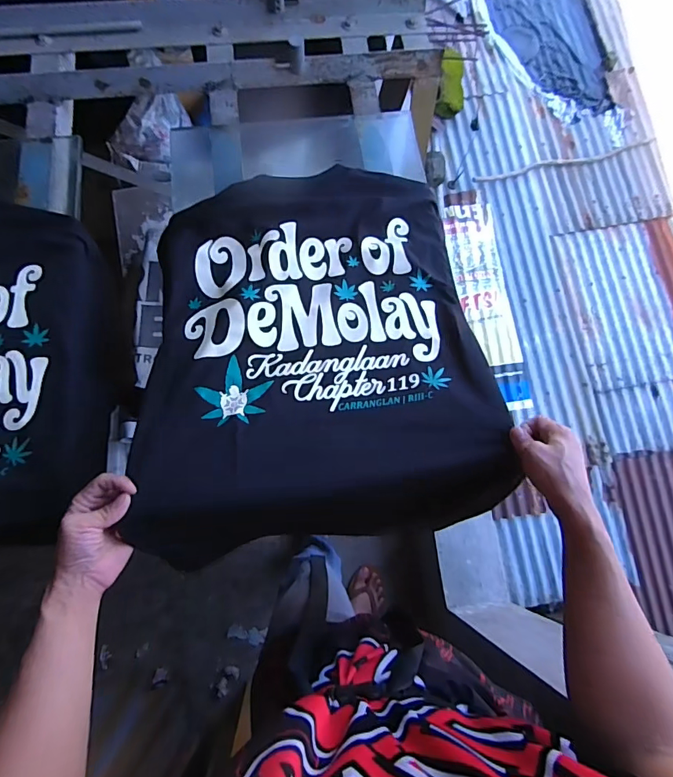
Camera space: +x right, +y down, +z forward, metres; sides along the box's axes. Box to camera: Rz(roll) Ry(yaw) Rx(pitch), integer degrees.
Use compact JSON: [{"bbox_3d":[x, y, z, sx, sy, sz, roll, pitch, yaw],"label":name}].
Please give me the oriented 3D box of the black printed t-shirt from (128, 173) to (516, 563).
[{"bbox_3d":[-0.036,-0.071,0.648,0.445,0.124,0.517,-9,72,-3],"label":"black printed t-shirt"}]

